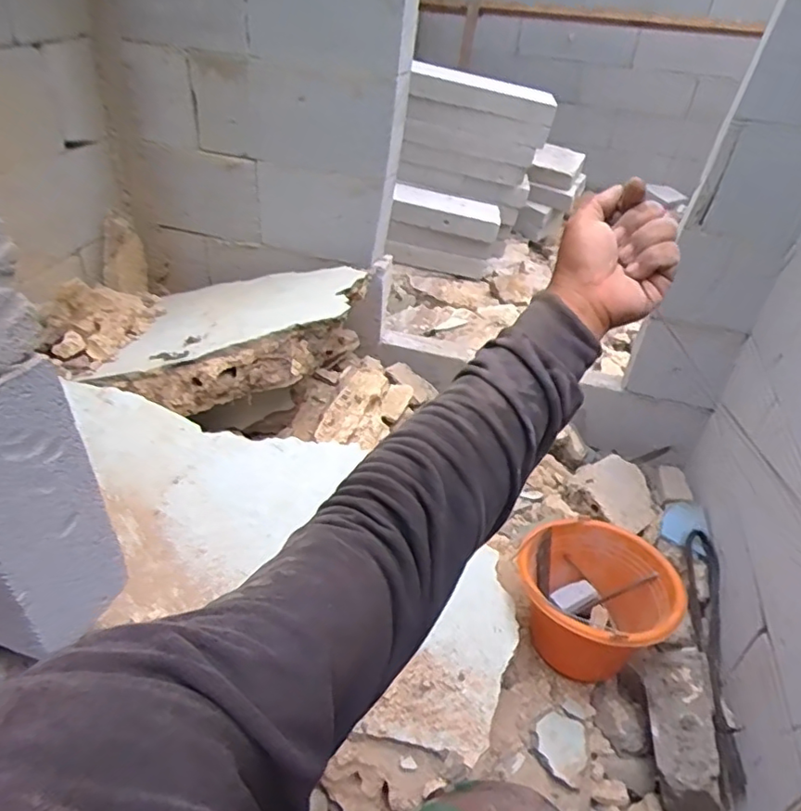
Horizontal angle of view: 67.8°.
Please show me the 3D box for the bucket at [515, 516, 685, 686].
[{"bbox_3d":[0.314,0.336,1.005,0.243,0.189,0.230,14,37,11],"label":"bucket"}]

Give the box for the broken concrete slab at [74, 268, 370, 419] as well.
[{"bbox_3d":[-0.345,-0.137,1.214,0.541,0.130,0.564,-8,28,10],"label":"broken concrete slab"}]

